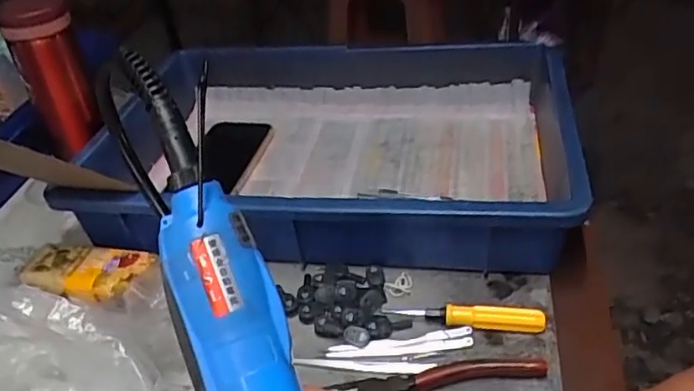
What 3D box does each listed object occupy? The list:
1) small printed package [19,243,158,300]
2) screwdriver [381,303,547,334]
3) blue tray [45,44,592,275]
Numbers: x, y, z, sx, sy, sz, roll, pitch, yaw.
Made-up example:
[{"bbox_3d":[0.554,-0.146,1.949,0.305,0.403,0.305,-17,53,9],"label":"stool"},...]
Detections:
[{"bbox_3d":[-0.220,0.062,0.501,0.109,0.014,0.049,6,38,15],"label":"small printed package"},{"bbox_3d":[0.086,0.087,0.443,0.113,0.017,0.014,3,38,12],"label":"screwdriver"},{"bbox_3d":[-0.021,-0.051,0.590,0.438,0.109,0.281,2,37,11],"label":"blue tray"}]

